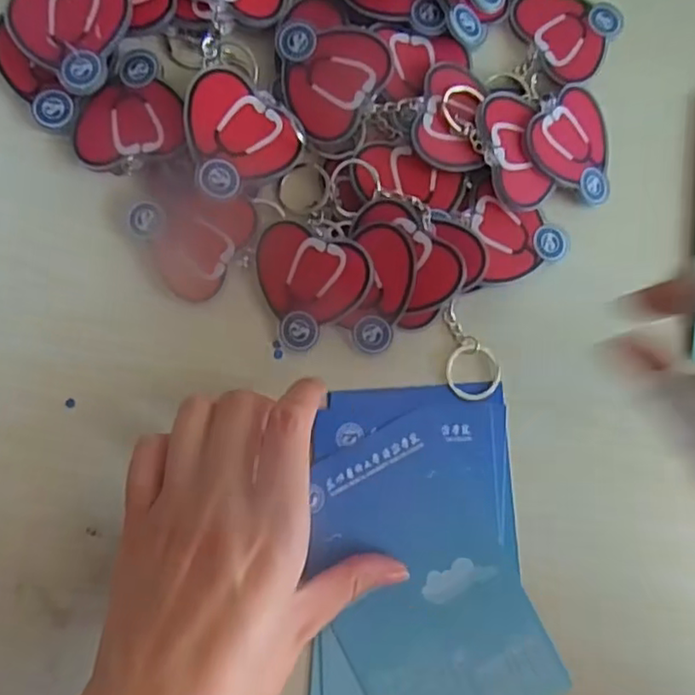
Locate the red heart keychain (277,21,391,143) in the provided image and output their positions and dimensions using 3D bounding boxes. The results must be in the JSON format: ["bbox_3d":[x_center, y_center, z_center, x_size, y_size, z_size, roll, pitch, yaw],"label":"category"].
[{"bbox_3d":[-0.010,-0.118,0.288,0.049,0.007,0.050,1,83,-7],"label":"red heart keychain"}]

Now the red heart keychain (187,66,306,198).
[{"bbox_3d":[-0.043,-0.092,0.278,0.046,0.004,0.052,-8,92,-22],"label":"red heart keychain"}]

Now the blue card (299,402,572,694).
[{"bbox_3d":[0.032,0.103,0.276,0.078,0.004,0.135,-27,87,-10],"label":"blue card"}]

